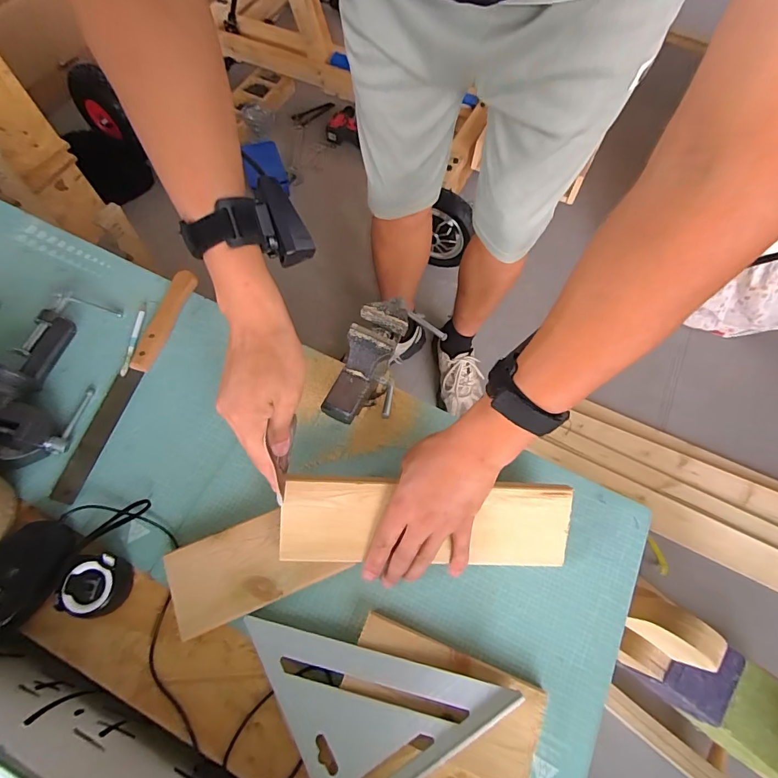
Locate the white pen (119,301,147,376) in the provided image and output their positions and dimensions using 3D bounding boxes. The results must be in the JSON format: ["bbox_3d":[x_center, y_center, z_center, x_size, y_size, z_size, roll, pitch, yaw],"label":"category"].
[{"bbox_3d":[-0.317,-0.064,0.538,0.012,0.006,0.105,2,68,-2],"label":"white pen"}]

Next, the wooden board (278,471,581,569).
[{"bbox_3d":[0.040,0.132,0.422,0.281,0.017,0.086,4,97,-5],"label":"wooden board"}]

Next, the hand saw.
[{"bbox_3d":[-0.306,-0.016,0.512,0.031,0.014,0.298,16,68,4],"label":"hand saw"}]

